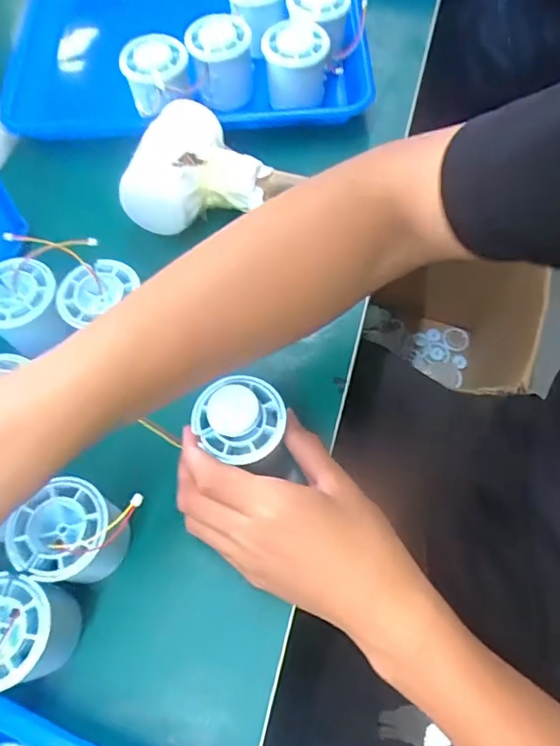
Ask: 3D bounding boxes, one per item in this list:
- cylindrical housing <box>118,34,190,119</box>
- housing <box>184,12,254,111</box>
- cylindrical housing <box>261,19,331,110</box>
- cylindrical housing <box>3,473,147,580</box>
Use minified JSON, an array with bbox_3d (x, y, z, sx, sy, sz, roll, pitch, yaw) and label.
[{"bbox_3d":[-0.106,-0.255,0.468,0.062,0.044,0.060,1,65,3],"label":"cylindrical housing"},{"bbox_3d":[-0.053,-0.277,0.480,0.054,0.059,0.046,2,65,4],"label":"housing"},{"bbox_3d":[0.014,-0.268,0.468,0.056,0.043,0.062,-7,65,0],"label":"cylindrical housing"},{"bbox_3d":[-0.115,0.092,0.311,0.057,0.058,0.062,26,69,14],"label":"cylindrical housing"}]

